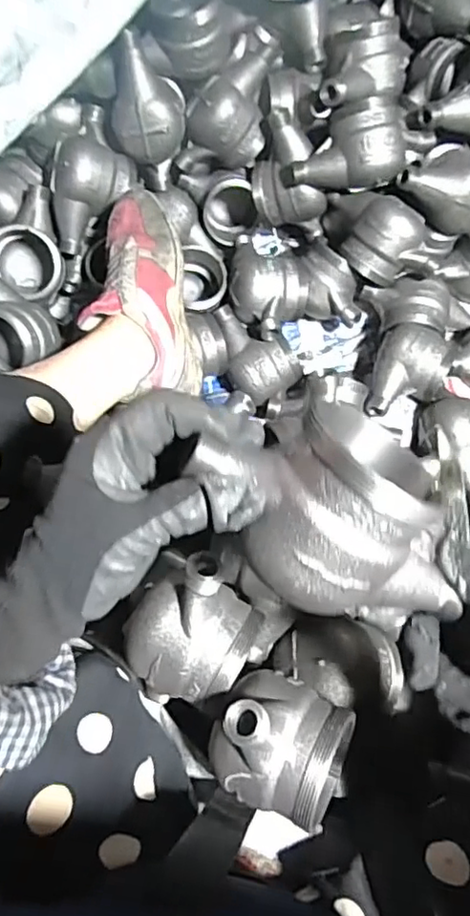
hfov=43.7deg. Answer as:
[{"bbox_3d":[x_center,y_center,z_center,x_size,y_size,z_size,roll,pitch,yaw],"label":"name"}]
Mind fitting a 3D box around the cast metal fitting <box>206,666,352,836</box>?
[{"bbox_3d":[0.034,0.188,0.381,0.093,0.084,0.077,16,76,4],"label":"cast metal fitting"}]

